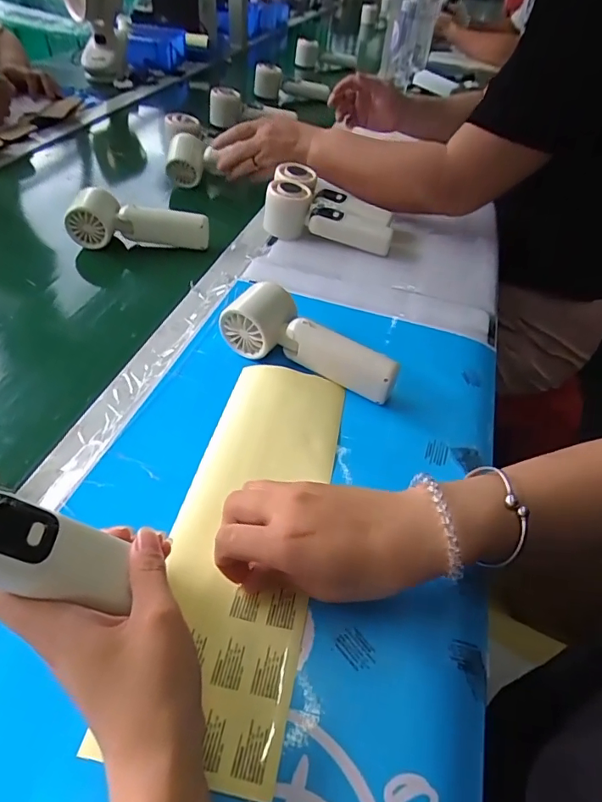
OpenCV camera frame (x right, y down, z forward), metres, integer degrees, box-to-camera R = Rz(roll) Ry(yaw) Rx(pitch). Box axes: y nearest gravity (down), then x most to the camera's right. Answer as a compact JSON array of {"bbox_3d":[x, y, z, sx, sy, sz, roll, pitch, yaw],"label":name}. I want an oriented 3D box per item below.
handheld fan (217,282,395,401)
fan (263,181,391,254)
[{"bbox_3d":[0.010,-0.053,0.439,0.161,0.064,0.048,19,48,13],"label":"handheld fan"},{"bbox_3d":[0.035,-0.226,0.607,0.157,0.059,0.041,10,47,4],"label":"fan"}]

